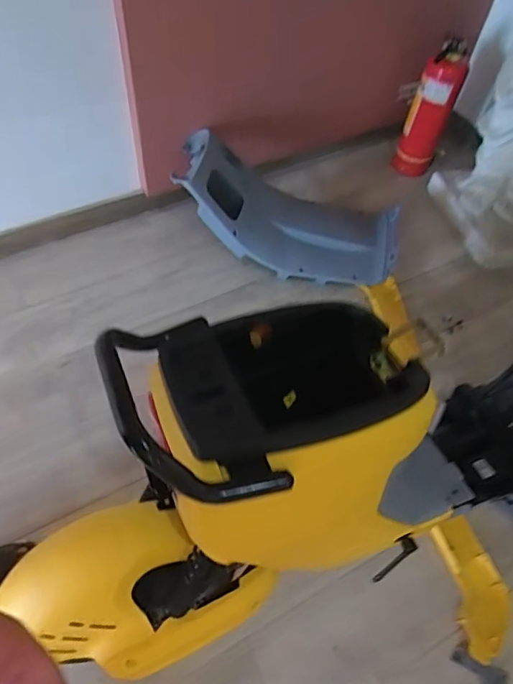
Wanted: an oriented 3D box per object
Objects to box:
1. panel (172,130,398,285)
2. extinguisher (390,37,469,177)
[{"bbox_3d":[0.087,-0.381,1.549,0.667,0.171,0.313,22,59,-11],"label":"panel"},{"bbox_3d":[0.569,-0.758,1.709,0.130,0.420,0.132,29,59,14],"label":"extinguisher"}]

